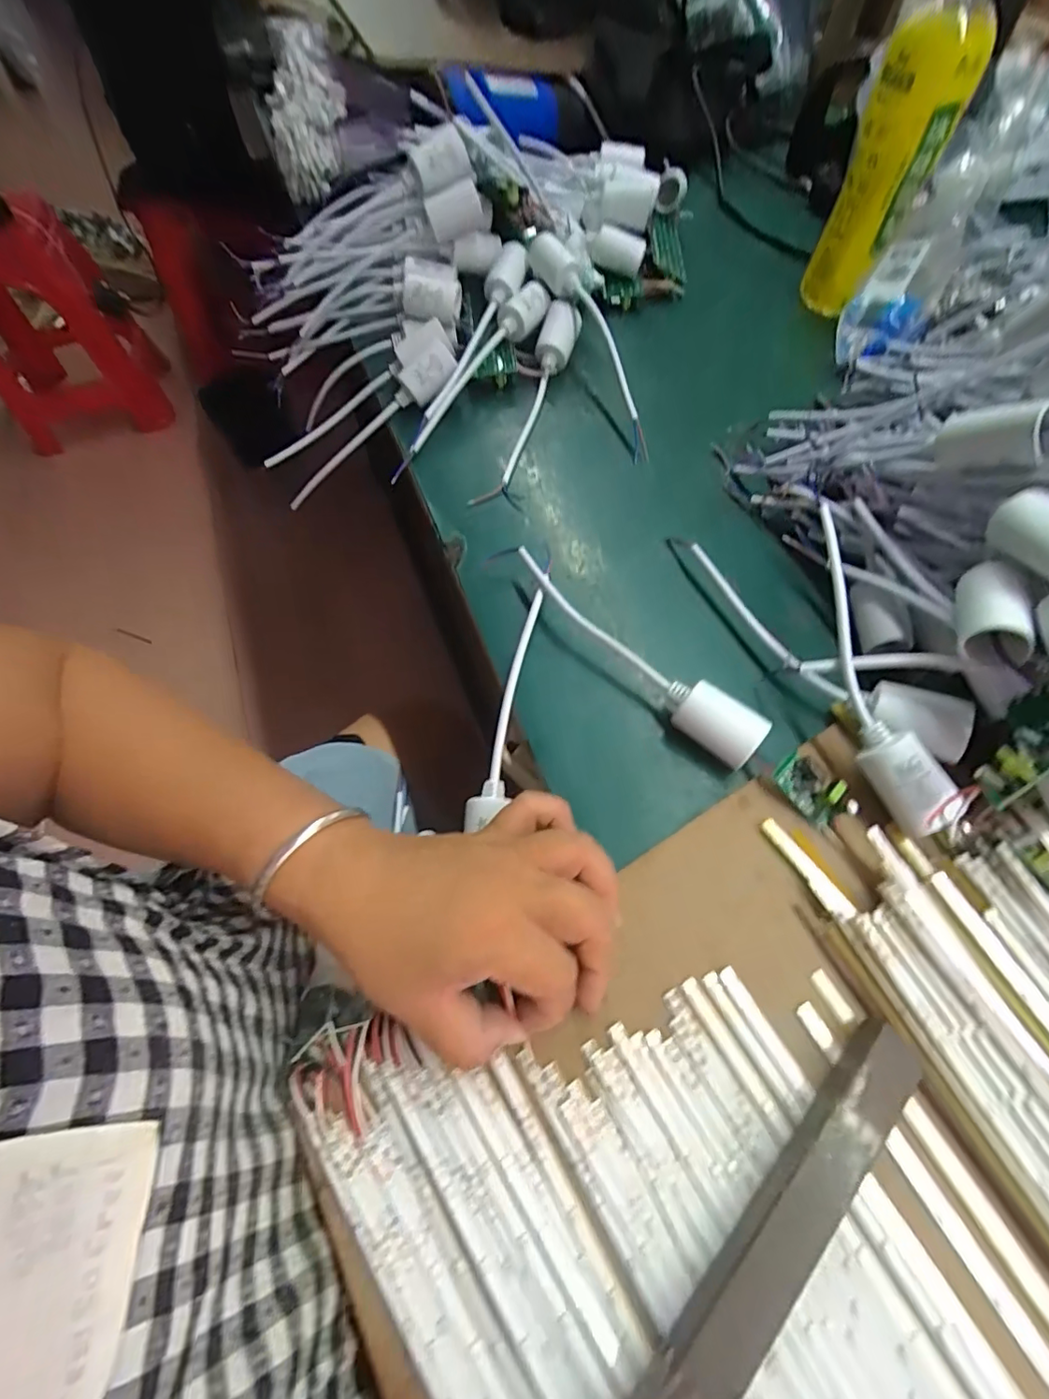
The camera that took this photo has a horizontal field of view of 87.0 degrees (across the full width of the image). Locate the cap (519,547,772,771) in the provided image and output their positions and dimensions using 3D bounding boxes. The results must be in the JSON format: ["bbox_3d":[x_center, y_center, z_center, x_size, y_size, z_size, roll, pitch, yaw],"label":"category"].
[{"bbox_3d":[0.056,-0.026,0.317,0.025,0.030,0.177,-42,66,-18],"label":"cap"}]

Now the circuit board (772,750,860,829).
[{"bbox_3d":[0.143,0.046,0.274,0.018,0.017,0.036,-39,65,-17],"label":"circuit board"}]

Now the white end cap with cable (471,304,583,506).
[{"bbox_3d":[0.005,-0.232,0.426,0.029,0.044,0.199,13,62,11],"label":"white end cap with cable"}]

